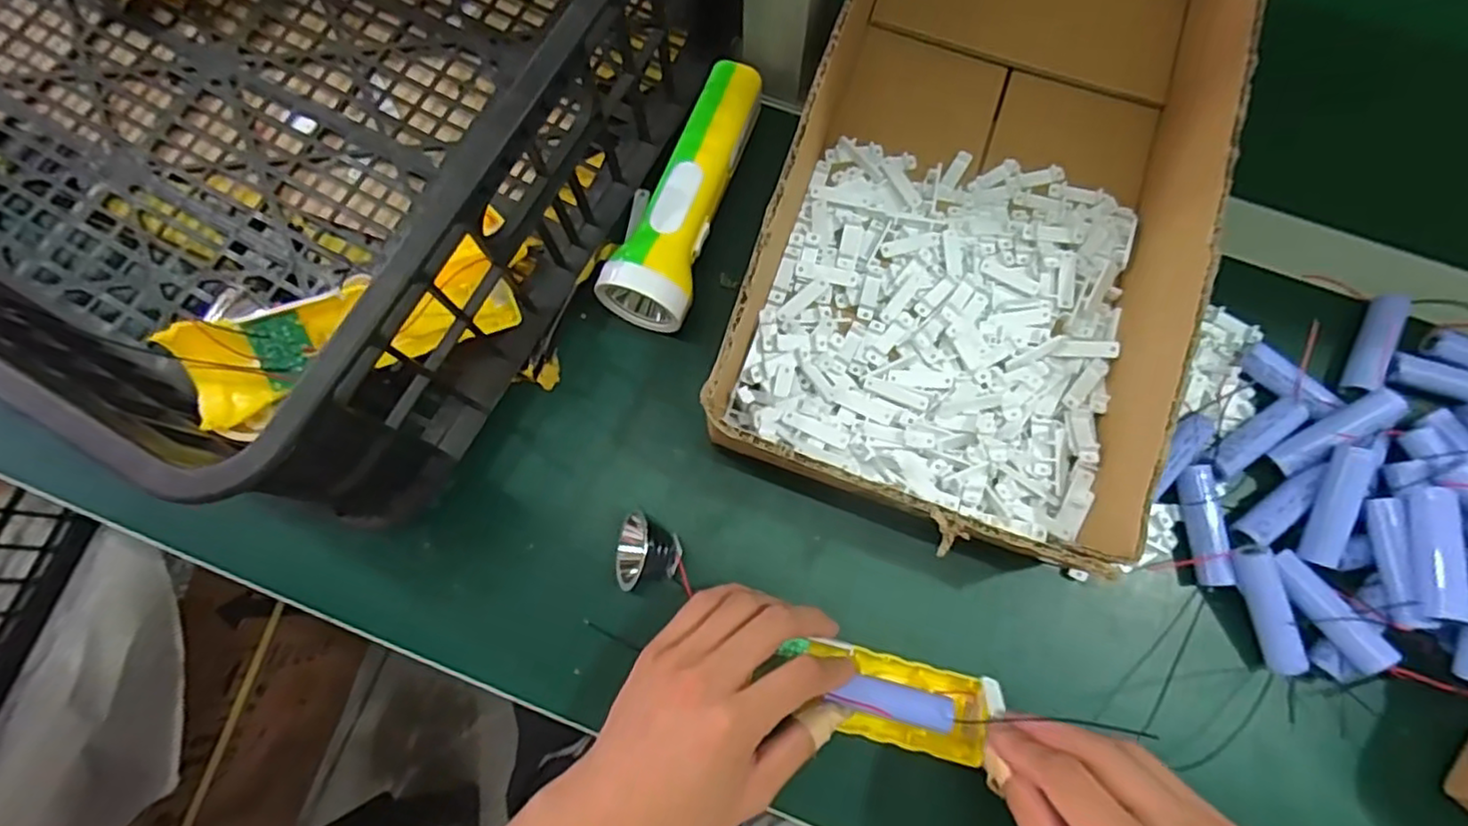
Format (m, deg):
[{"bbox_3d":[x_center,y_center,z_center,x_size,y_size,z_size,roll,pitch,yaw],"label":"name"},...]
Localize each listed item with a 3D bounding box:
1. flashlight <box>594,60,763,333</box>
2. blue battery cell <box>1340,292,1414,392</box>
[{"bbox_3d":[-0.027,-0.132,0.407,0.048,0.053,0.169,19,79,5],"label":"flashlight"},{"bbox_3d":[0.376,-0.040,0.399,0.014,0.018,0.066,28,78,7],"label":"blue battery cell"}]

